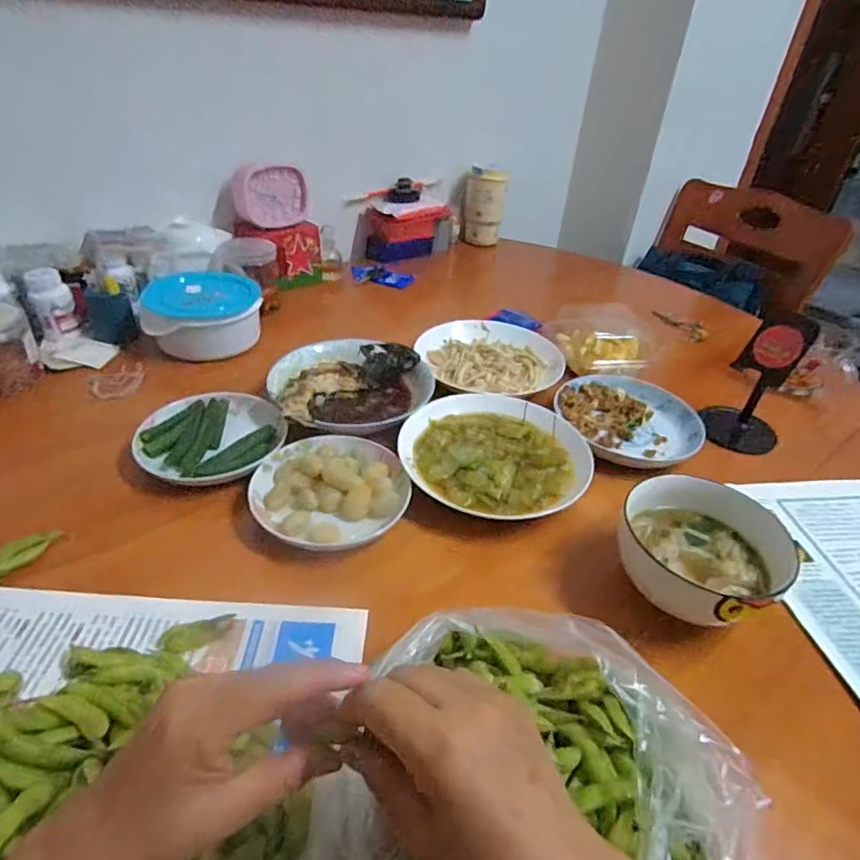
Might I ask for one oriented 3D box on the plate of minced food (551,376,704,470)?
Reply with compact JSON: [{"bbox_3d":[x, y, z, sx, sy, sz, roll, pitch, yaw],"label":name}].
[{"bbox_3d":[0.242,-0.017,0.682,0.150,0.028,0.172,-15,41,-24],"label":"plate of minced food"}]

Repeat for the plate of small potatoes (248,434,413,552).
[{"bbox_3d":[-0.100,0.057,0.549,0.145,0.041,0.145,3,37,-2],"label":"plate of small potatoes"}]

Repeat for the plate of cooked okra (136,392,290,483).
[{"bbox_3d":[-0.237,0.008,0.604,0.151,0.034,0.143,-6,38,-15],"label":"plate of cooked okra"}]

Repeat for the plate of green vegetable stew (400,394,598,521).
[{"bbox_3d":[0.071,0.028,0.608,0.198,0.035,0.184,3,37,-2],"label":"plate of green vegetable stew"}]

